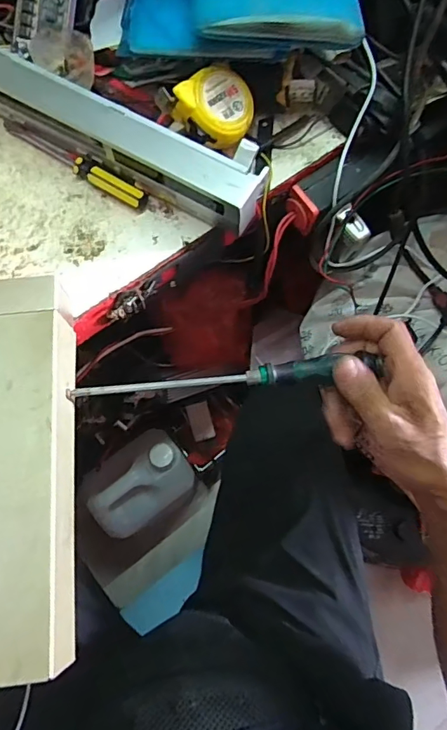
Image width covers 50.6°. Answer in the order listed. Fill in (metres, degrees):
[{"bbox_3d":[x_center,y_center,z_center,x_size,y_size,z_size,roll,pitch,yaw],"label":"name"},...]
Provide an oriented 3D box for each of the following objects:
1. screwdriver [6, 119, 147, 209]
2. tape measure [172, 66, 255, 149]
[{"bbox_3d":[-0.145,-0.195,0.453,0.166,0.018,0.019,32,73,9],"label":"screwdriver"},{"bbox_3d":[-0.008,-0.240,0.447,0.067,0.035,0.065,0,91,-22],"label":"tape measure"}]

